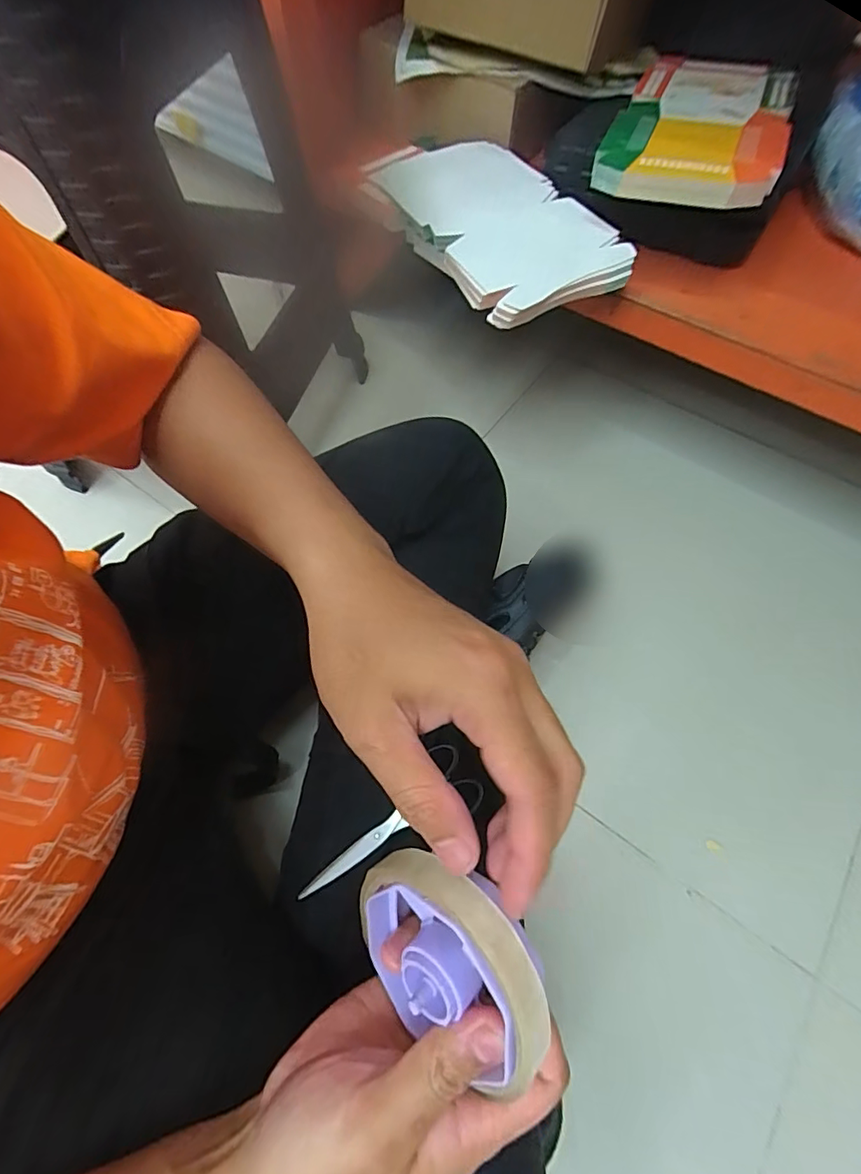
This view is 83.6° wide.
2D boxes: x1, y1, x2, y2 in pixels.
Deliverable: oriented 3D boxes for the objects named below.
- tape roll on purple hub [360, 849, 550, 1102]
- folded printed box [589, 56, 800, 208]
[{"bbox_3d":[0.010,0.141,0.191,0.081,0.030,0.074,15,105,37],"label":"tape roll on purple hub"},{"bbox_3d":[0.318,-0.551,0.570,0.186,0.035,0.334,20,64,11],"label":"folded printed box"}]

